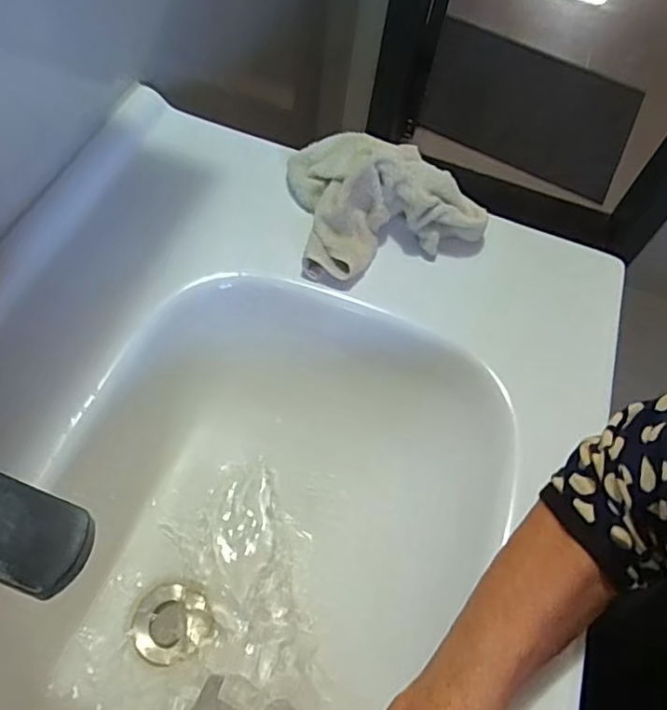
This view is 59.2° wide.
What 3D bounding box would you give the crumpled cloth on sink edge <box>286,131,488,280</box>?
[{"bbox_3d":[0.047,-0.132,0.507,0.160,0.073,0.126,-9,57,-11],"label":"crumpled cloth on sink edge"}]

